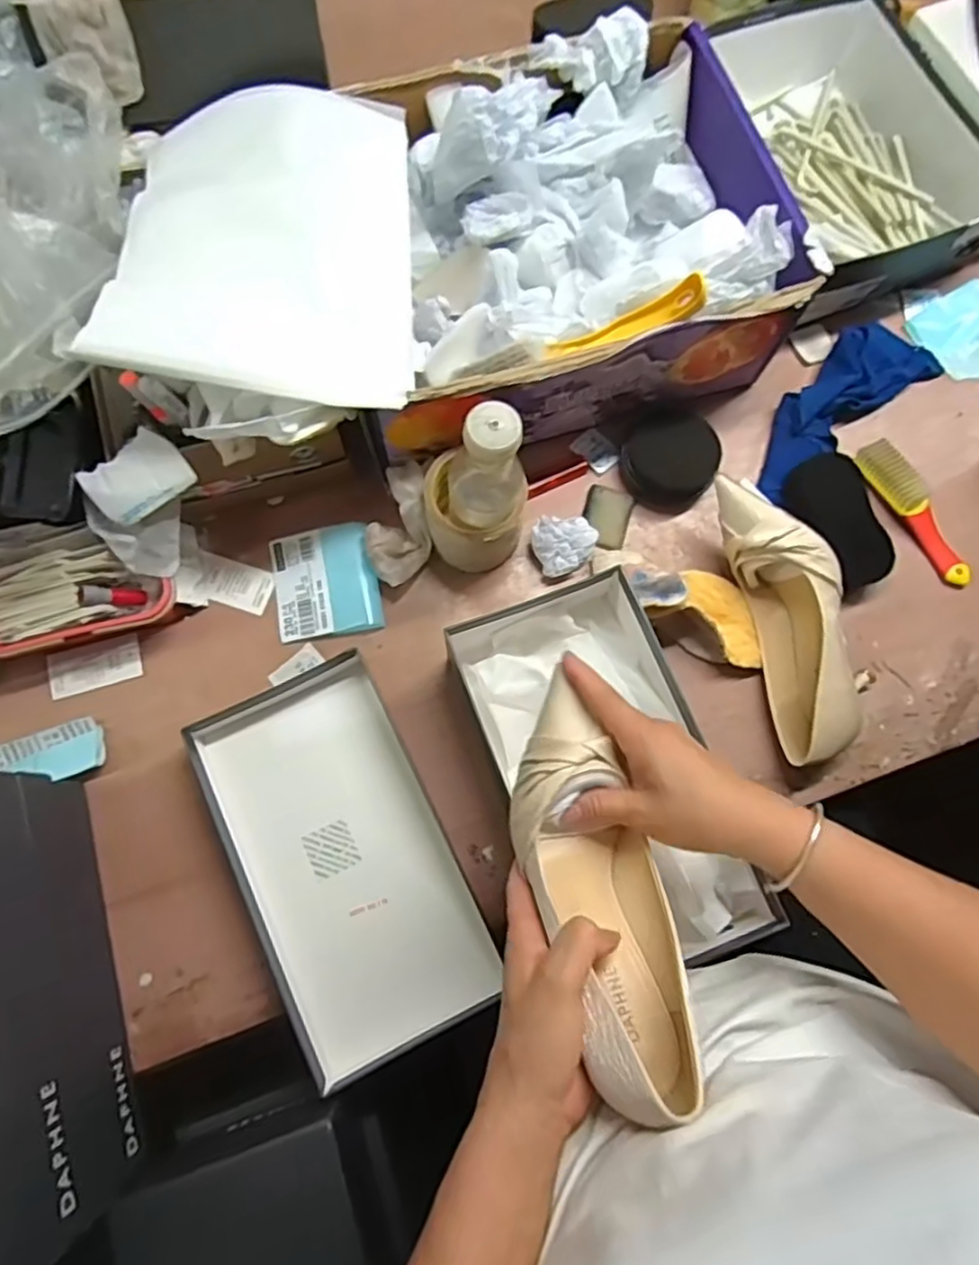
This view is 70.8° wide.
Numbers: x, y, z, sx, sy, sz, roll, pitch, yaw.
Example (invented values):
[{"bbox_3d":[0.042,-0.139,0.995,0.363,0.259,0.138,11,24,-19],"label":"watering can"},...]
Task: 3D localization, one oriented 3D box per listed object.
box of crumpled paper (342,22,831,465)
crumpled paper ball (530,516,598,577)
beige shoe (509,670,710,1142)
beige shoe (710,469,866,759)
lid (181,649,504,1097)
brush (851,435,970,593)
[{"bbox_3d":[0.059,-0.355,0.638,0.370,0.160,0.319,-14,76,-5],"label":"box of crumpled paper"},{"bbox_3d":[0.069,-0.080,0.644,0.059,0.028,0.049,2,75,-1],"label":"crumpled paper ball"},{"bbox_3d":[0.062,0.140,0.405,0.074,0.062,0.242,-12,56,-5],"label":"beige shoe"},{"bbox_3d":[0.265,-0.016,0.605,0.069,0.076,0.244,-12,76,-5],"label":"beige shoe"},{"bbox_3d":[-0.120,0.185,0.570,0.160,0.032,0.303,-25,77,-8],"label":"lid"},{"bbox_3d":[0.409,-0.117,0.654,0.031,0.028,0.156,-33,79,-9],"label":"brush"}]

